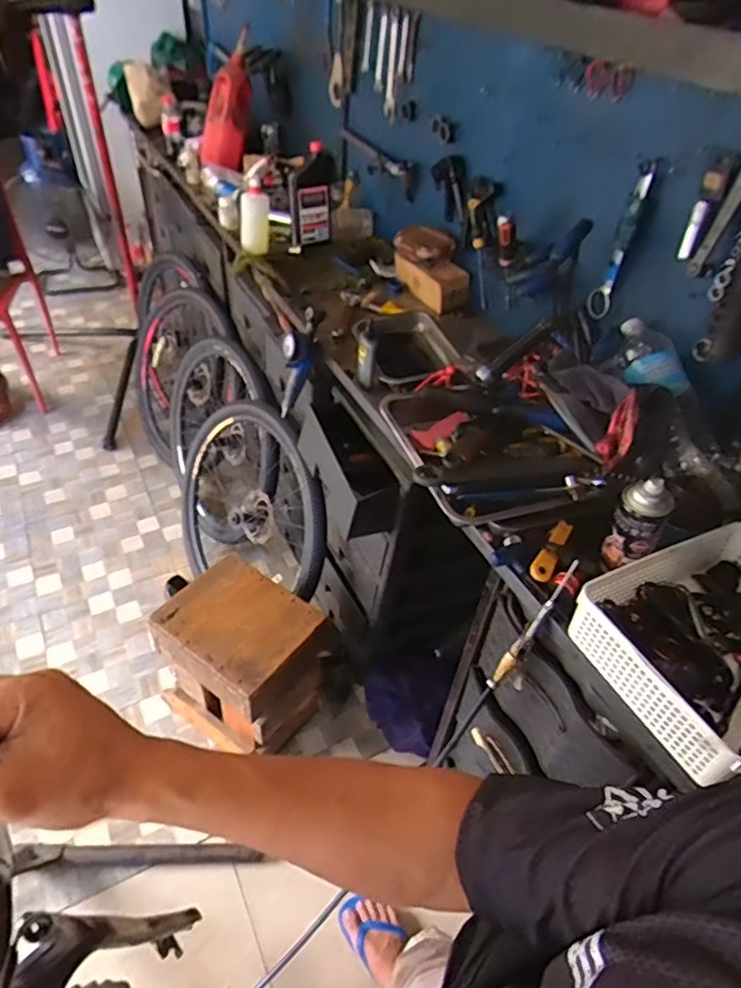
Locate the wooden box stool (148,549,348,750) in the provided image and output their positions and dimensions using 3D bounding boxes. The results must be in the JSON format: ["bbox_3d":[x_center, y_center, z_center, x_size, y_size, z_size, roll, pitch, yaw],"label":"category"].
[{"bbox_3d":[-0.298,0.402,1.445,0.326,0.364,0.279,25,47,19],"label":"wooden box stool"}]

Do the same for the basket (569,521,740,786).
[{"bbox_3d":[0.441,0.178,0.741,0.319,0.085,0.247,-17,48,-22],"label":"basket"}]

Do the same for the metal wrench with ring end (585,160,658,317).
[{"bbox_3d":[0.426,-0.426,1.026,0.015,0.261,0.047,-18,49,-23],"label":"metal wrench with ring end"}]

